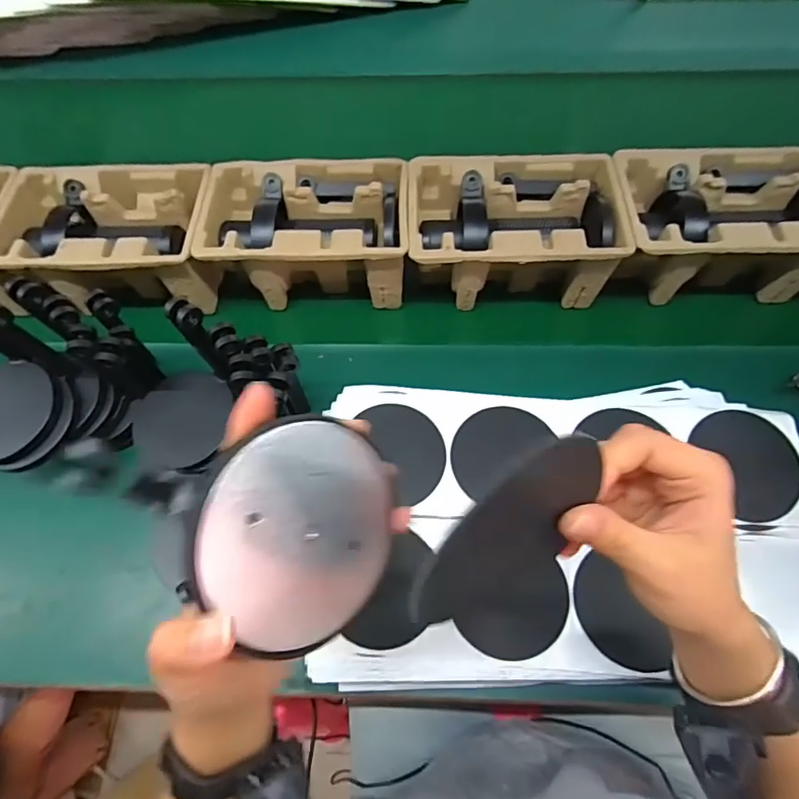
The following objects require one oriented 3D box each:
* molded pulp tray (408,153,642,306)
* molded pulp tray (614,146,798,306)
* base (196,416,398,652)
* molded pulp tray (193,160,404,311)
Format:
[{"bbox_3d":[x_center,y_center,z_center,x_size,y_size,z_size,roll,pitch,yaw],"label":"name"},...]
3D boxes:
[{"bbox_3d":[0.122,-0.188,0.575,0.220,0.098,0.140,-2,66,-1],"label":"molded pulp tray"},{"bbox_3d":[0.347,-0.193,0.565,0.218,0.096,0.143,1,66,1],"label":"molded pulp tray"},{"bbox_3d":[-0.039,0.056,0.224,0.005,0.099,0.094,-1,42,44],"label":"base"},{"bbox_3d":[-0.107,-0.188,0.583,0.231,0.095,0.140,-2,66,-1],"label":"molded pulp tray"}]

